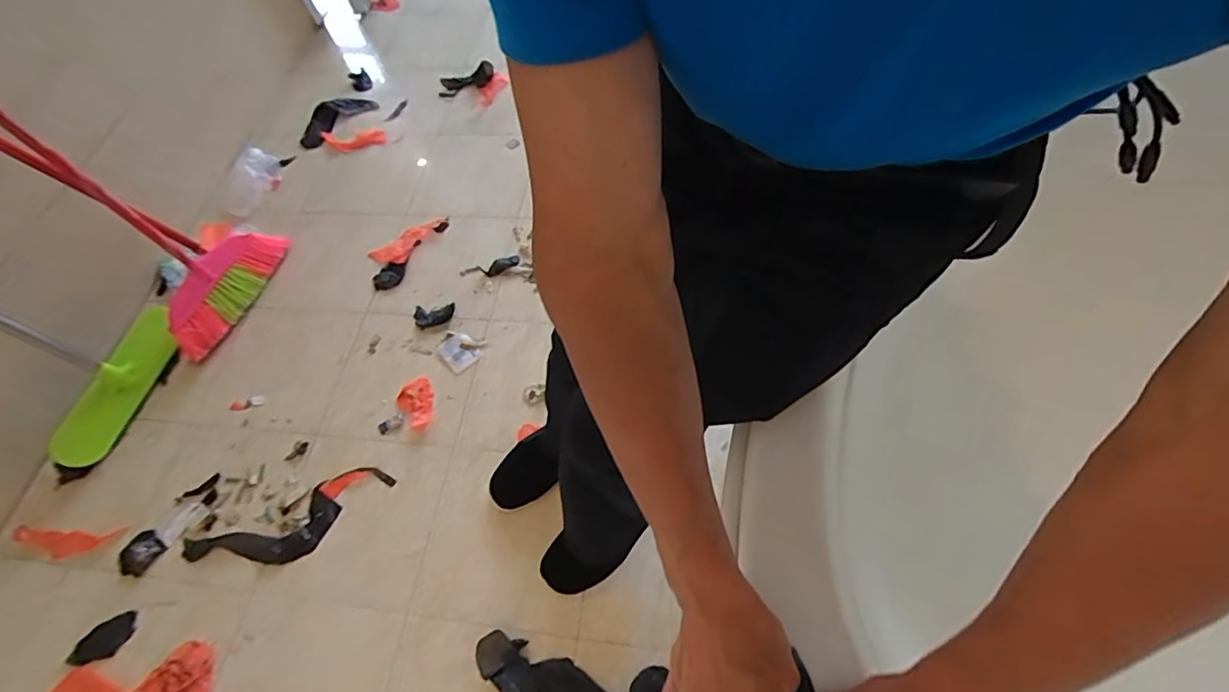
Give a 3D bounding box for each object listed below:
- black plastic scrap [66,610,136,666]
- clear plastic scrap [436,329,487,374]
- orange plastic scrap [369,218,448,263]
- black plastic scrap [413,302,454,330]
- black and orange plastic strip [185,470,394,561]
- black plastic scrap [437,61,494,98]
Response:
[{"bbox_3d":[-0.869,0.501,0.953,0.103,0.009,0.057,-35,62,-13],"label":"black plastic scrap"},{"bbox_3d":[-0.332,0.005,1.199,0.079,0.007,0.098,-41,64,-15],"label":"clear plastic scrap"},{"bbox_3d":[-0.495,-0.258,1.356,0.074,0.013,0.188,34,70,23],"label":"orange plastic scrap"},{"bbox_3d":[-0.402,-0.067,1.246,0.091,0.010,0.059,-8,60,3],"label":"black plastic scrap"},{"bbox_3d":[-0.588,0.329,1.030,0.358,0.018,0.117,-28,61,-9],"label":"black and orange plastic strip"},{"bbox_3d":[-0.418,-0.748,1.578,0.167,0.034,0.067,-19,62,5],"label":"black plastic scrap"}]

